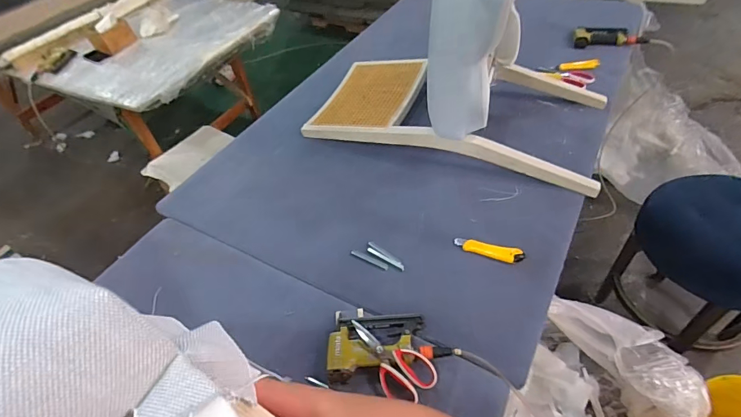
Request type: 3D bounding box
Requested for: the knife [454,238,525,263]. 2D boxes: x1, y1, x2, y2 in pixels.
[{"bbox_3d":[0.278,0.099,0.960,0.160,0.015,0.042,12,51,17],"label":"knife"}]

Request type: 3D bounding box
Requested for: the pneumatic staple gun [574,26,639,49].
[{"bbox_3d":[0.933,-0.673,1.600,0.260,0.095,0.040,-3,48,4],"label":"pneumatic staple gun"}]

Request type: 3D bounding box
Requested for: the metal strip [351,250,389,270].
[{"bbox_3d":[-0.002,0.123,0.976,0.101,0.005,0.013,20,54,23],"label":"metal strip"}]

